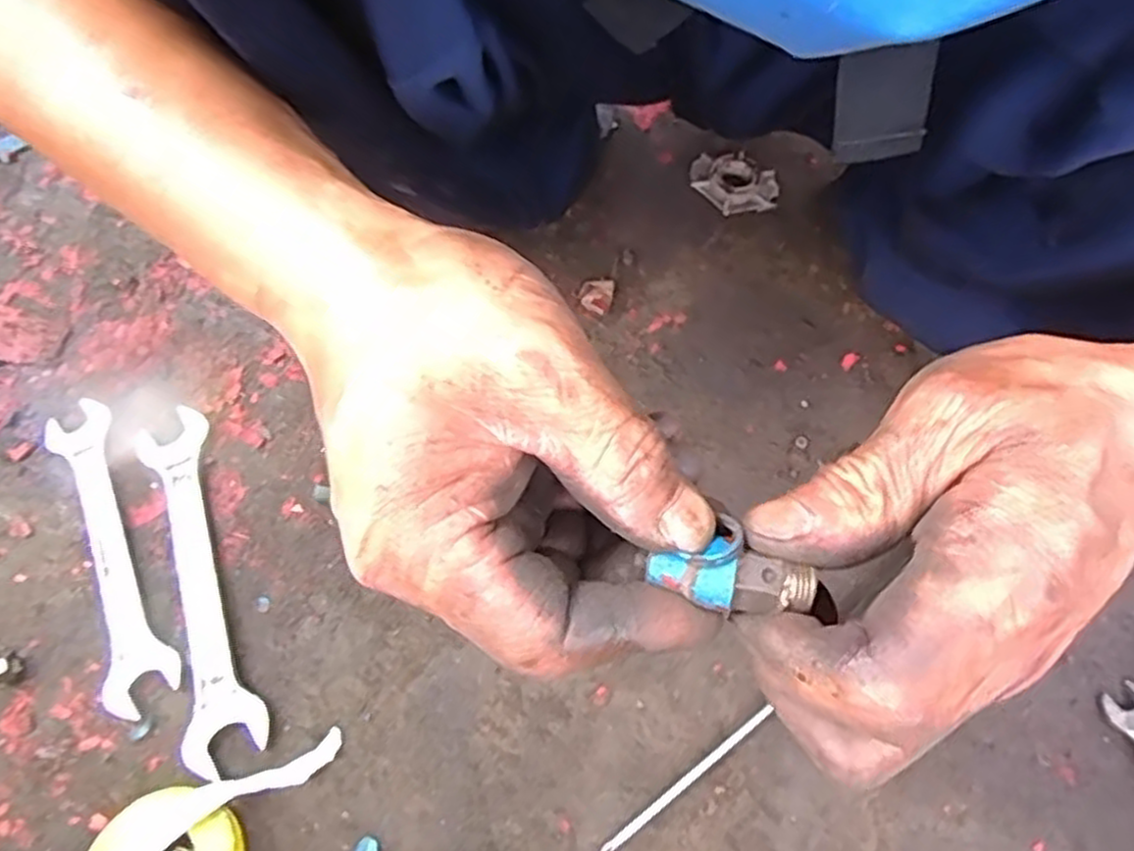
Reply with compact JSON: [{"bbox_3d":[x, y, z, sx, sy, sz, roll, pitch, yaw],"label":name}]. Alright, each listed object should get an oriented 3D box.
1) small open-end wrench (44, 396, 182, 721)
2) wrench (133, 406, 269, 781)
[{"bbox_3d":[-0.275,0.072,0.458,0.038,0.011,0.194,-24,68,-11],"label":"small open-end wrench"},{"bbox_3d":[-0.220,0.089,0.453,0.042,0.008,0.214,-20,67,-9],"label":"wrench"}]

